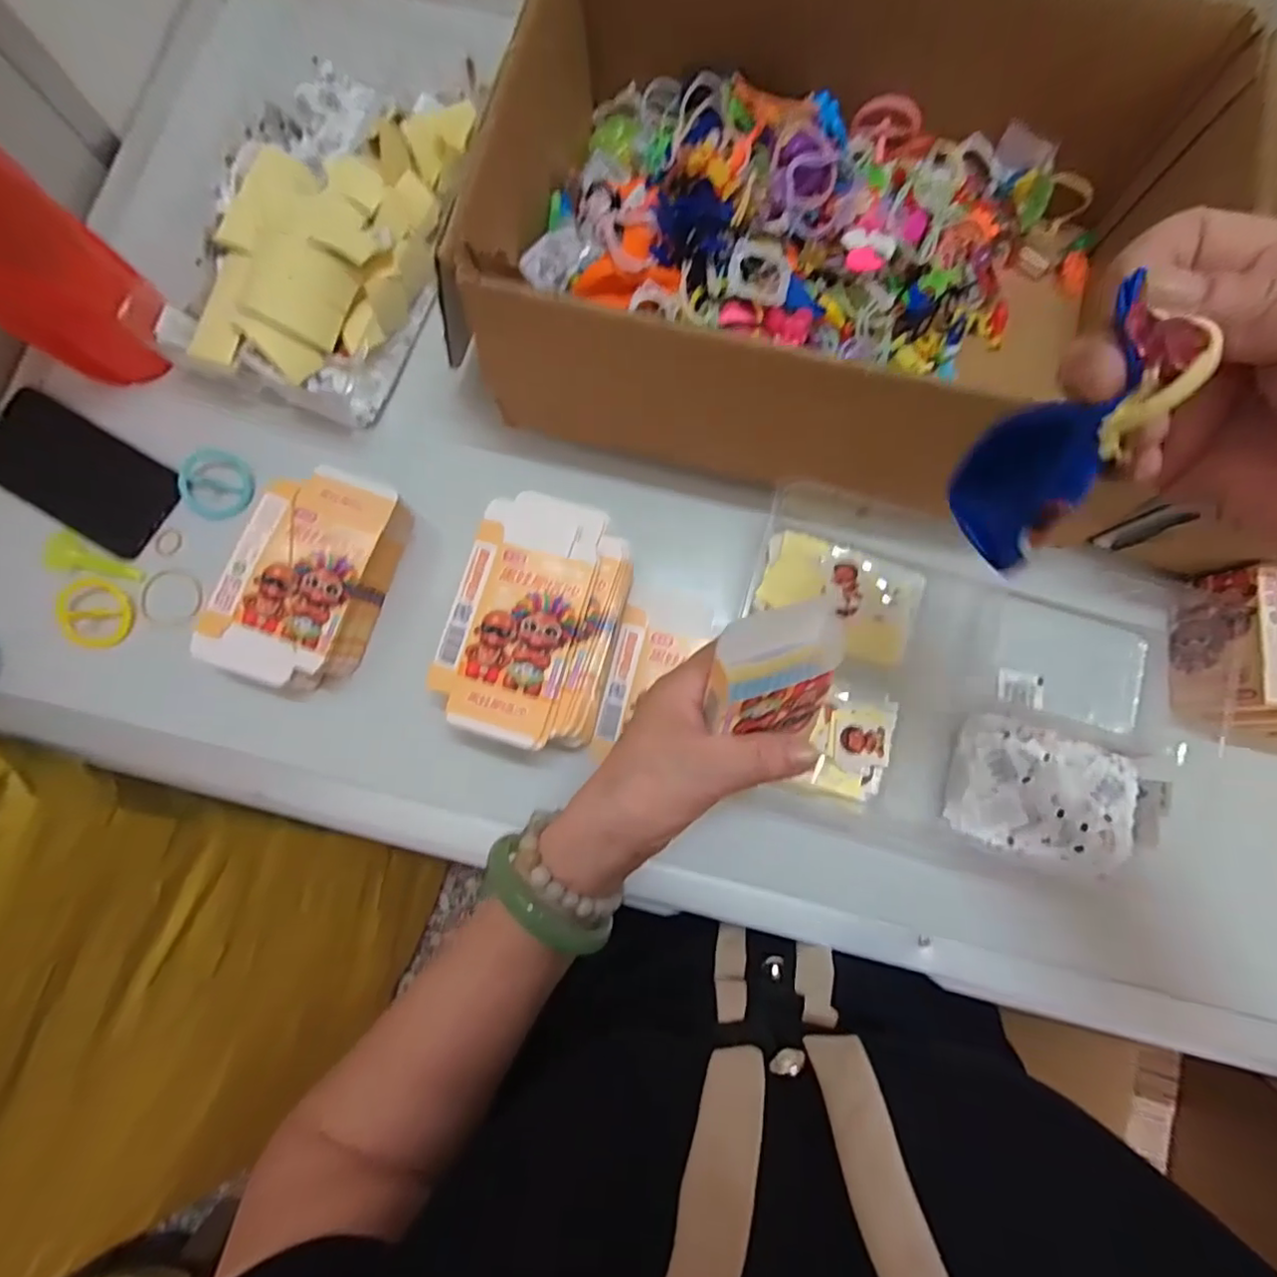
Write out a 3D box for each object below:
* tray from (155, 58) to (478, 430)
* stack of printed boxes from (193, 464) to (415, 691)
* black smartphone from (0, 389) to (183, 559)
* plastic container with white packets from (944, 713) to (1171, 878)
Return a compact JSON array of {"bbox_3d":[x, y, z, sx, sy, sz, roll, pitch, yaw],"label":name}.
[{"bbox_3d":[-0.234,-0.320,0.456,0.170,0.049,0.283,18,81,4],"label":"tray"},{"bbox_3d":[-0.224,-0.040,0.417,0.083,0.052,0.143,19,81,4],"label":"stack of printed boxes"},{"bbox_3d":[-0.423,-0.126,0.456,0.156,0.009,0.074,29,82,5],"label":"black smartphone"},{"bbox_3d":[0.278,0.106,0.409,0.127,0.025,0.085,16,81,3],"label":"plastic container with white packets"}]

